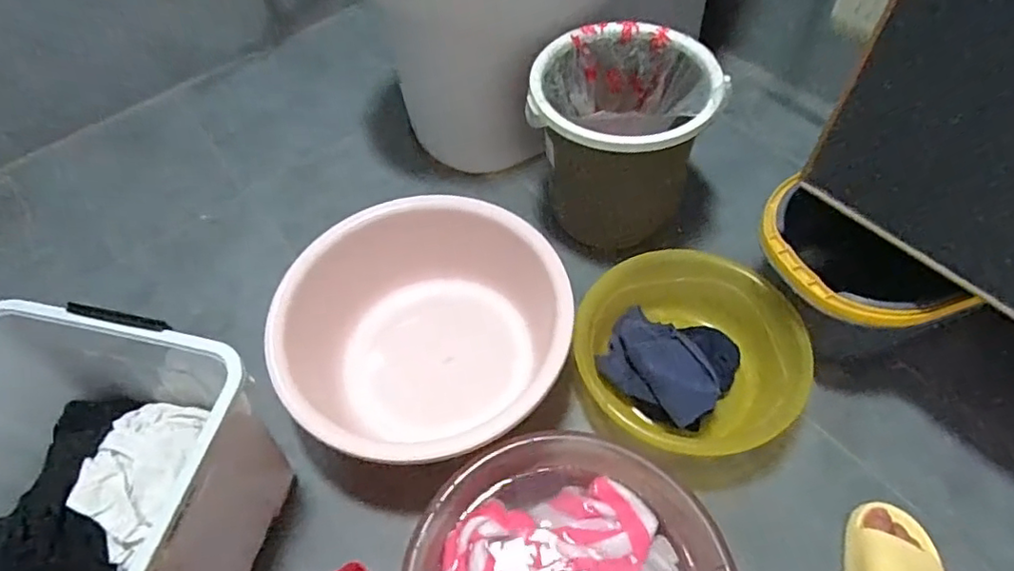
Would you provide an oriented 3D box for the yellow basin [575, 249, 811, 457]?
[{"bbox_3d":[0.247,0.105,0.828,0.297,0.121,0.281,-2,55,2],"label":"yellow basin"}]

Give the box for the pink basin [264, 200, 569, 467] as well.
[{"bbox_3d":[-0.108,0.078,0.832,0.368,0.191,0.345,-2,55,2],"label":"pink basin"}]

